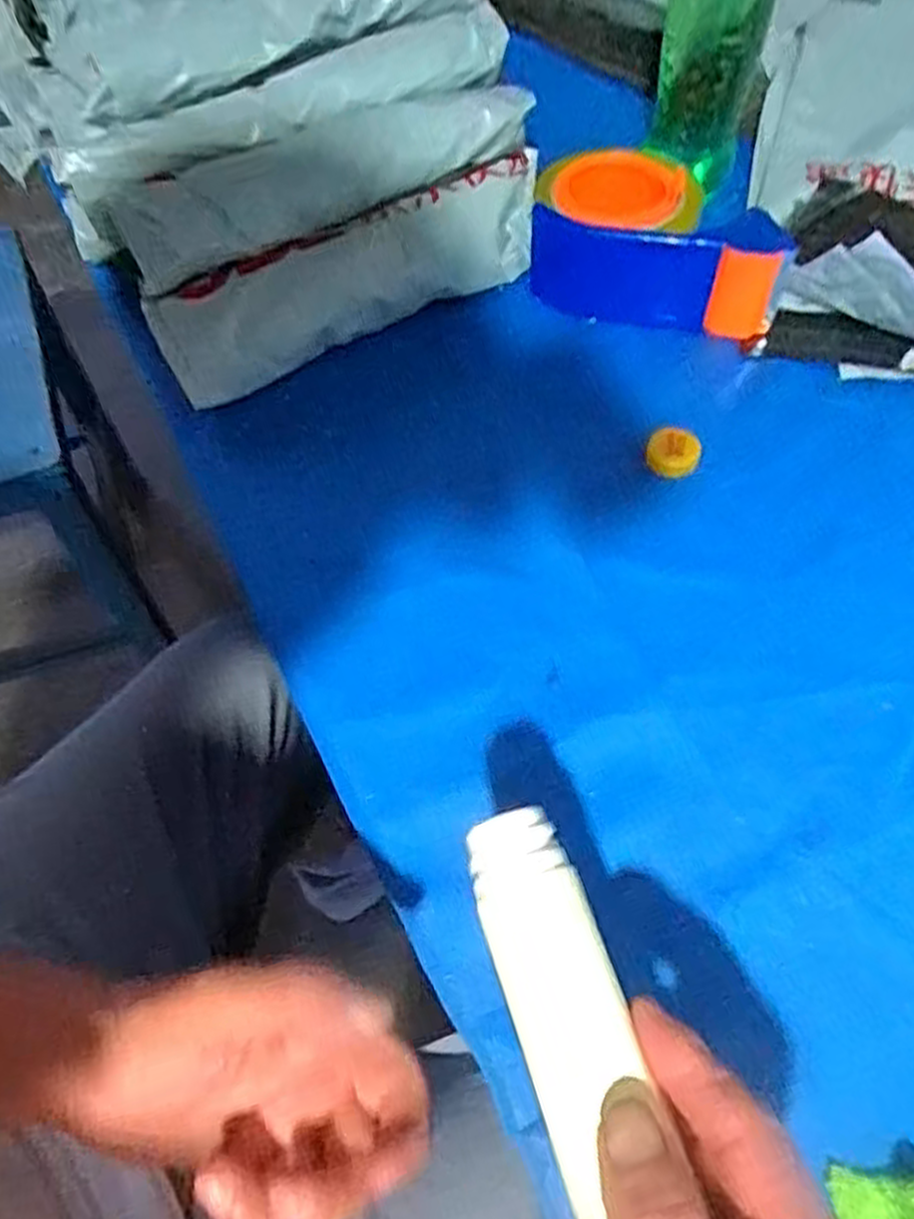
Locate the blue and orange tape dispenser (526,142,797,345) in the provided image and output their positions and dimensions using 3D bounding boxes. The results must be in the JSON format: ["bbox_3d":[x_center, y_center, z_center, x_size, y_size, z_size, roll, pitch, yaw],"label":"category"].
[{"bbox_3d":[0.125,-0.231,0.496,0.157,0.055,0.093,13,62,11],"label":"blue and orange tape dispenser"}]

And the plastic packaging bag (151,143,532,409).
[{"bbox_3d":[-0.058,-0.202,0.491,0.256,0.056,0.063,-23,61,-10],"label":"plastic packaging bag"}]

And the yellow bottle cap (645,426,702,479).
[{"bbox_3d":[0.120,-0.087,0.437,0.027,0.007,0.033,25,64,17],"label":"yellow bottle cap"}]

